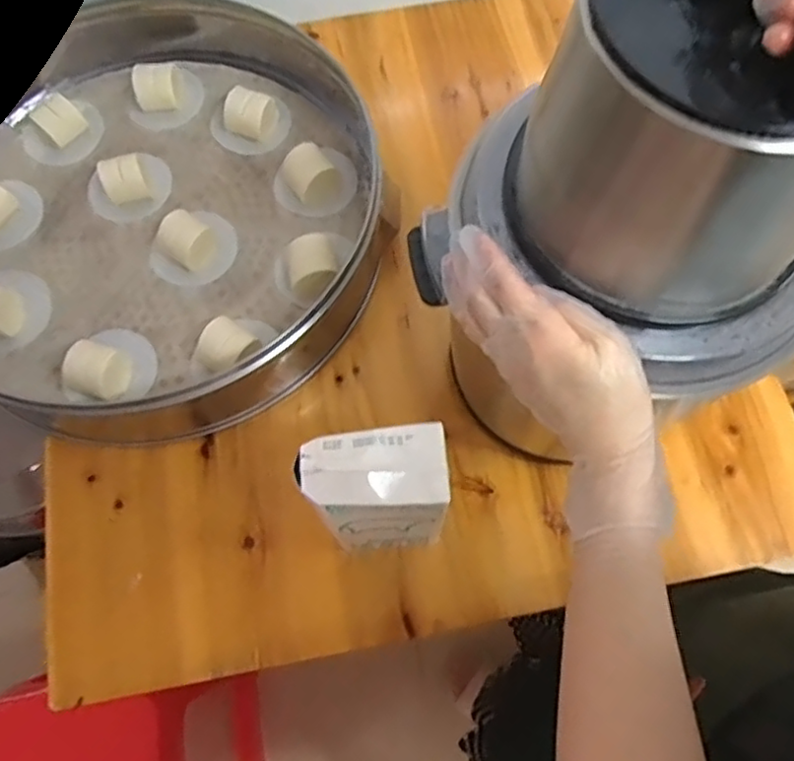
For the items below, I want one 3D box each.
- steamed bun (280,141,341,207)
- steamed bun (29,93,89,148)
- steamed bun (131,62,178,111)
[{"bbox_3d":[-0.097,-0.233,0.742,0.049,0.033,0.061,-36,73,-12],"label":"steamed bun"},{"bbox_3d":[-0.400,-0.310,0.774,0.052,0.033,0.045,40,74,14],"label":"steamed bun"},{"bbox_3d":[-0.287,-0.352,0.779,0.049,0.032,0.052,-3,69,-1],"label":"steamed bun"}]

